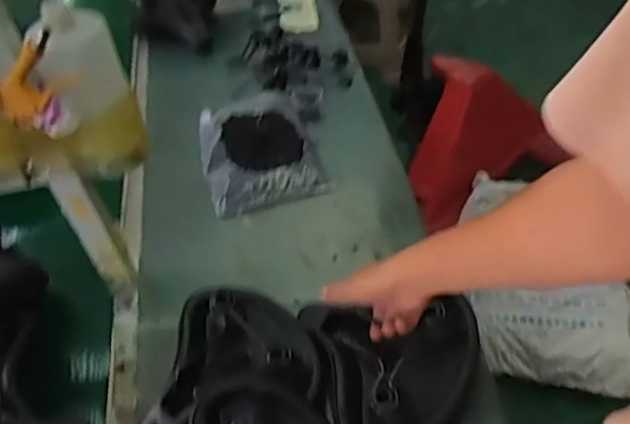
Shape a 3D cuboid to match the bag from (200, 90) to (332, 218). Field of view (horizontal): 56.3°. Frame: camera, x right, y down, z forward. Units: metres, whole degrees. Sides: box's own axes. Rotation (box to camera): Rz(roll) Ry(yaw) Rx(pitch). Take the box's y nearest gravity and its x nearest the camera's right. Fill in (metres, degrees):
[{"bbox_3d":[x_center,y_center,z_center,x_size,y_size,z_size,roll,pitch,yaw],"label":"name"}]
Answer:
[{"bbox_3d":[-0.122,-0.140,1.163,0.210,0.046,0.322,-17,47,-9],"label":"bag"}]

